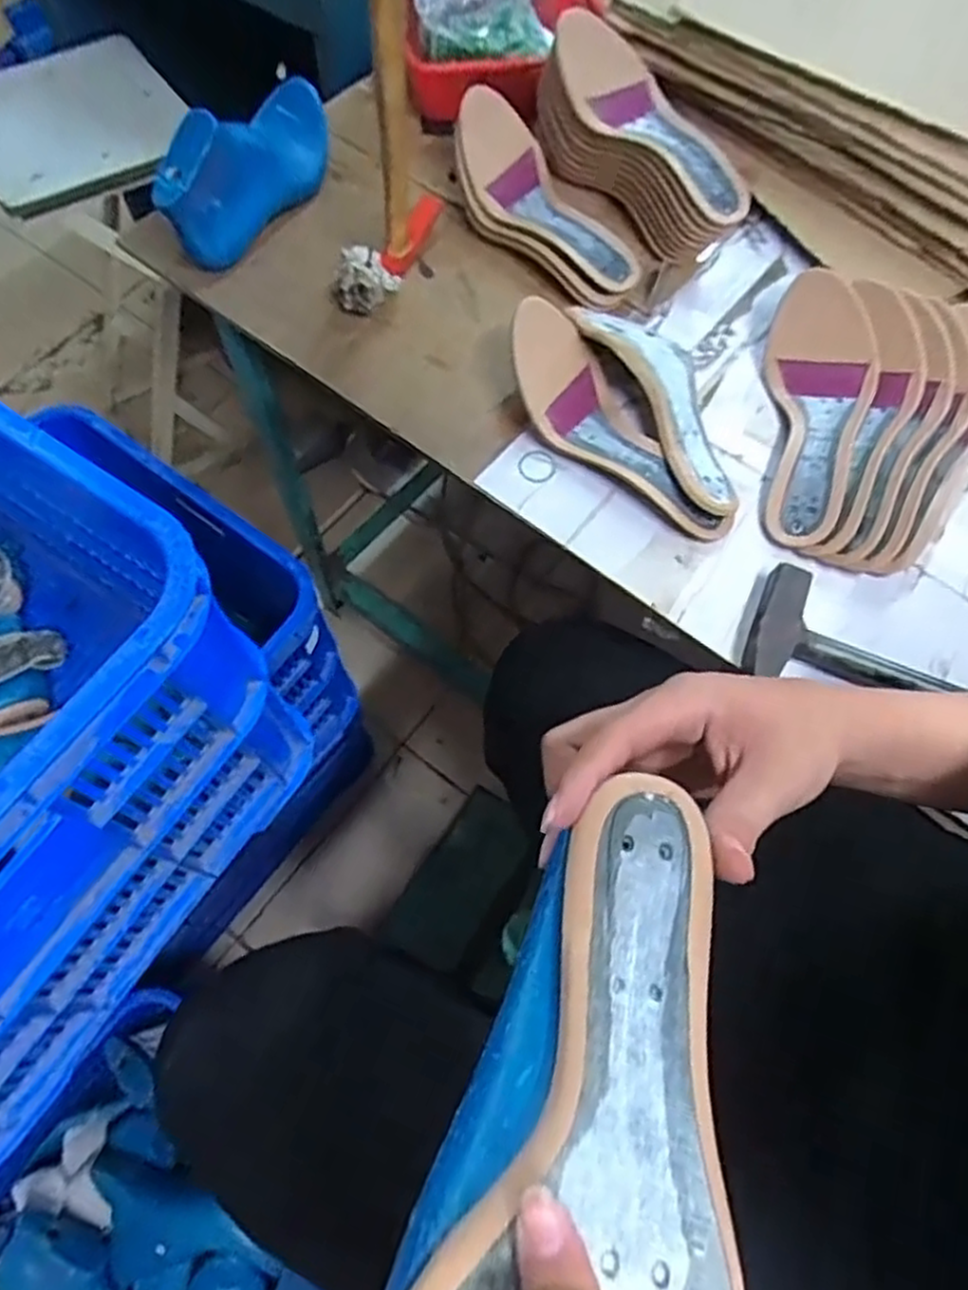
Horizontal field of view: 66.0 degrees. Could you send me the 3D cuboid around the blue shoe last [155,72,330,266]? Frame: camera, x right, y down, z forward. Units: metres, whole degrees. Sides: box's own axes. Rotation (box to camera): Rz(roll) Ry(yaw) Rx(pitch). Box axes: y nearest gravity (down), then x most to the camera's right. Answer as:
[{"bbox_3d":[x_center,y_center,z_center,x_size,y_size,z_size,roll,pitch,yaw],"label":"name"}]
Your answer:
[{"bbox_3d":[-0.210,-0.460,0.693,0.077,0.085,0.239,18,66,6],"label":"blue shoe last"}]

